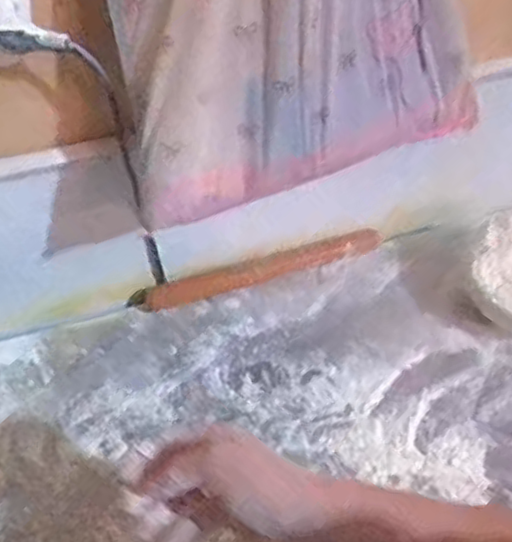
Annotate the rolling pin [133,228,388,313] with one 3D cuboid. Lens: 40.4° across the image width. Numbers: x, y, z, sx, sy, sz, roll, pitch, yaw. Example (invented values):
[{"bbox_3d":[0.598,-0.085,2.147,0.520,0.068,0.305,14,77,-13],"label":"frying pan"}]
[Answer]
[{"bbox_3d":[0.004,-0.002,0.815,0.297,0.026,0.034,-14,50,-12],"label":"rolling pin"}]

